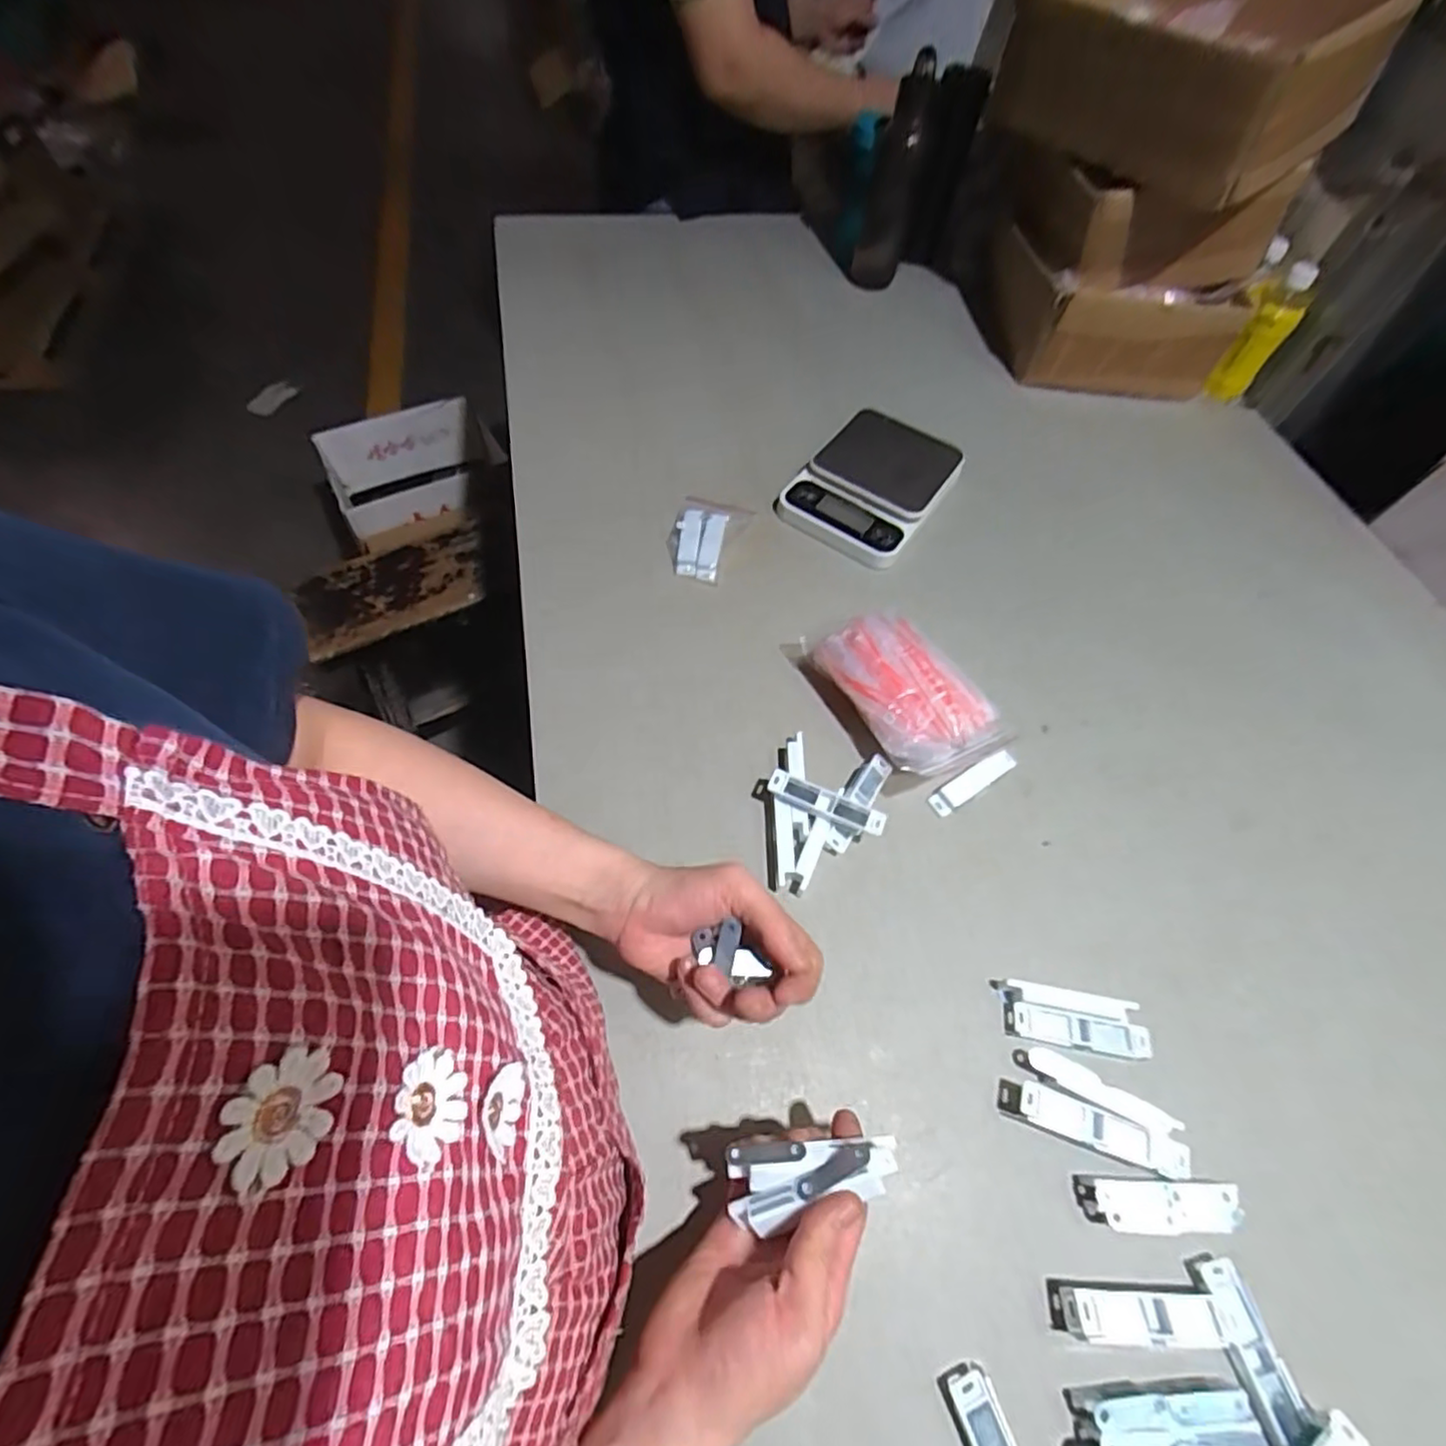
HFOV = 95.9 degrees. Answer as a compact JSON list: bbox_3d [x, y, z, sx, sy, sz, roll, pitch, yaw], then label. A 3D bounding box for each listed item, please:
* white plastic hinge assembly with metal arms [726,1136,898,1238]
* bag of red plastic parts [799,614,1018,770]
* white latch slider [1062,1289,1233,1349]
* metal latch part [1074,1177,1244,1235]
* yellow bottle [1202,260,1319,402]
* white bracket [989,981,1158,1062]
[{"bbox_3d":[0.049,0.250,0.360,0.093,0.021,0.039,-12,59,2],"label":"white plastic hinge assembly with metal arms"},{"bbox_3d":[0.160,-0.033,0.593,0.106,0.064,0.176,-28,64,-20],"label":"bag of red plastic parts"},{"bbox_3d":[0.250,0.355,0.391,0.089,0.032,0.024,3,58,-3],"label":"white latch slider"},{"bbox_3d":[0.284,0.314,0.424,0.095,0.022,0.027,4,58,-2],"label":"metal latch part"},{"bbox_3d":[0.742,-0.548,0.919,0.076,0.155,0.071,-2,59,-5],"label":"yellow bottle"},{"bbox_3d":[0.256,0.219,0.479,0.104,0.019,0.039,11,58,2],"label":"white bracket"}]

